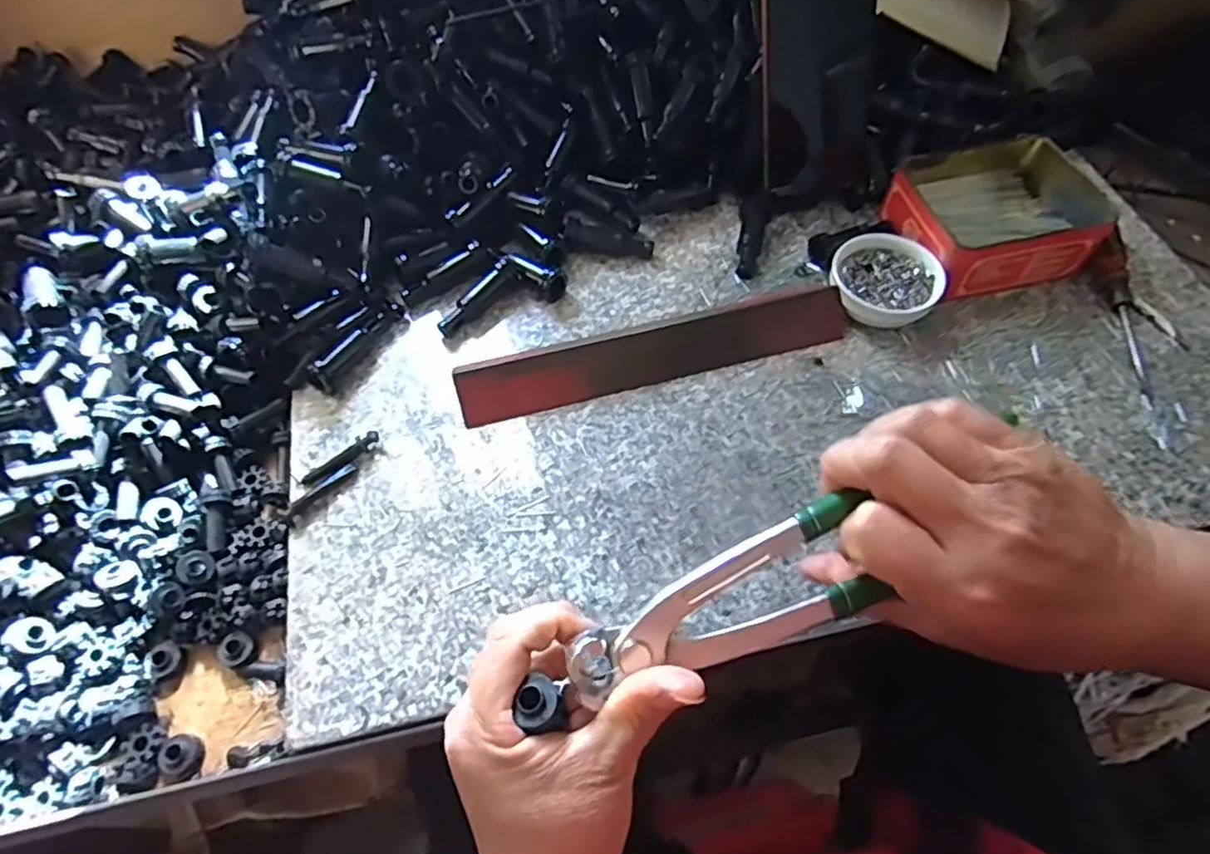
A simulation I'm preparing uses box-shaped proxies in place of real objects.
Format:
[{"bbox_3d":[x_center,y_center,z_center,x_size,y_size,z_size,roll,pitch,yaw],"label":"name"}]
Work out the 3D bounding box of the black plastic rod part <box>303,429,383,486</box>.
[{"bbox_3d":[-0.161,0.019,0.406,0.051,0.007,0.011,-33,63,-17],"label":"black plastic rod part"}]

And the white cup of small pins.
[{"bbox_3d":[0.191,-0.100,0.457,0.069,0.023,0.067,-1,58,1],"label":"white cup of small pins"}]

